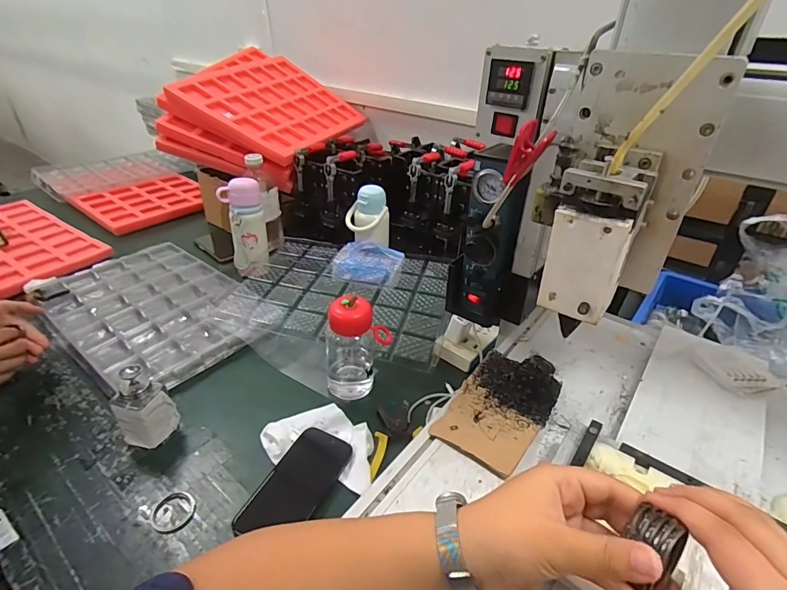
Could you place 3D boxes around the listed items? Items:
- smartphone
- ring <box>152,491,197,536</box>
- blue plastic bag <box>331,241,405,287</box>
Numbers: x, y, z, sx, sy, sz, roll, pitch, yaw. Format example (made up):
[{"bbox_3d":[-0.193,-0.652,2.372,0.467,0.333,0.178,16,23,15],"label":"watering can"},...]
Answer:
[{"bbox_3d":[-0.124,0.245,0.552,0.081,0.009,0.161,17,37,20],"label":"smartphone"},{"bbox_3d":[-0.270,0.264,0.516,0.052,0.009,0.049,2,34,-1],"label":"ring"},{"bbox_3d":[-0.056,-0.075,0.944,0.156,0.018,0.164,9,35,10],"label":"blue plastic bag"}]

